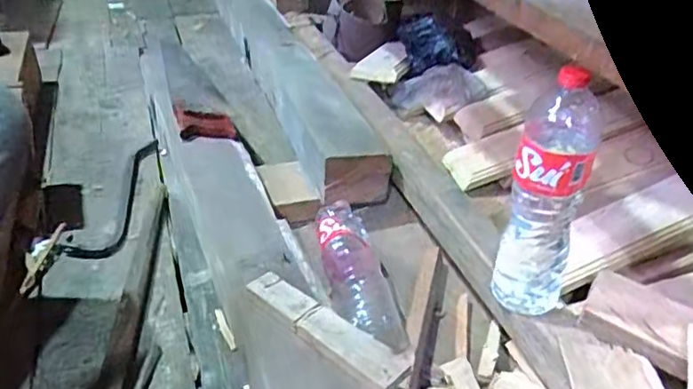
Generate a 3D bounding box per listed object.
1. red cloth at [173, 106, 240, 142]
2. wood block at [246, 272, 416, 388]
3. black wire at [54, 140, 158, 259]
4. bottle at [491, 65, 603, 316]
[{"bbox_3d":[-0.260,-0.126,1.141,0.120,0.057,0.033,9,34,-17],"label":"red cloth"},{"bbox_3d":[-0.024,0.154,0.726,0.218,0.022,0.053,29,43,29],"label":"wood block"},{"bbox_3d":[-0.390,-0.005,1.108,0.085,0.013,0.363,8,36,4],"label":"black wire"},{"bbox_3d":[0.241,0.003,0.727,0.095,0.290,0.084,22,40,22],"label":"bottle"}]

